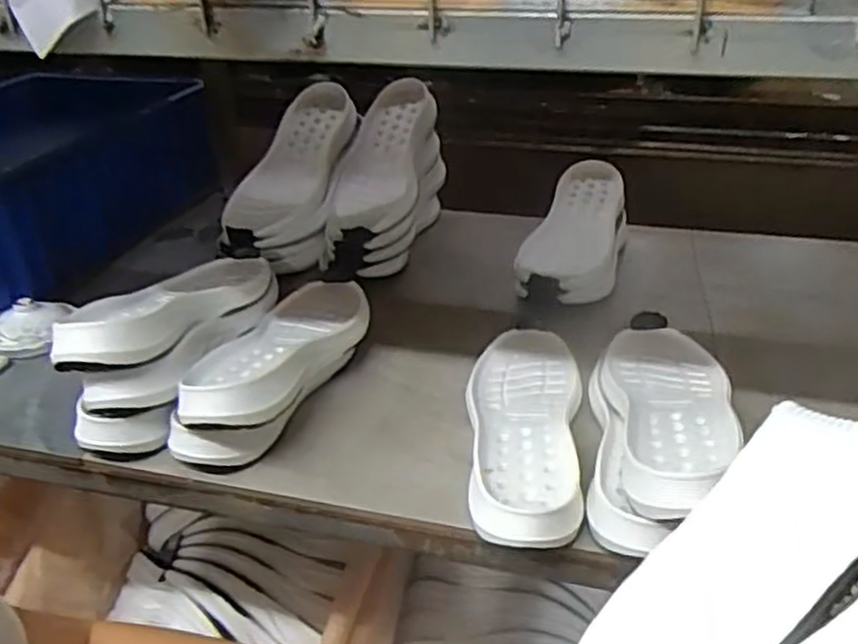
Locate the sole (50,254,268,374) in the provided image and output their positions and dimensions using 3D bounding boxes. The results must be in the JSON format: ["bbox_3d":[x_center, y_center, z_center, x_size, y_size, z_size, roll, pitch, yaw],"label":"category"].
[{"bbox_3d":[-0.251,-0.017,0.739,0.111,0.041,0.301,4,18,11],"label":"sole"}]

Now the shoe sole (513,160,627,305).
[{"bbox_3d":[0.187,-0.118,0.954,0.117,0.071,0.285,7,33,16],"label":"shoe sole"}]

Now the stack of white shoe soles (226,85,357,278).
[{"bbox_3d":[-0.183,-0.206,1.015,0.132,0.070,0.308,3,58,10],"label":"stack of white shoe soles"}]

